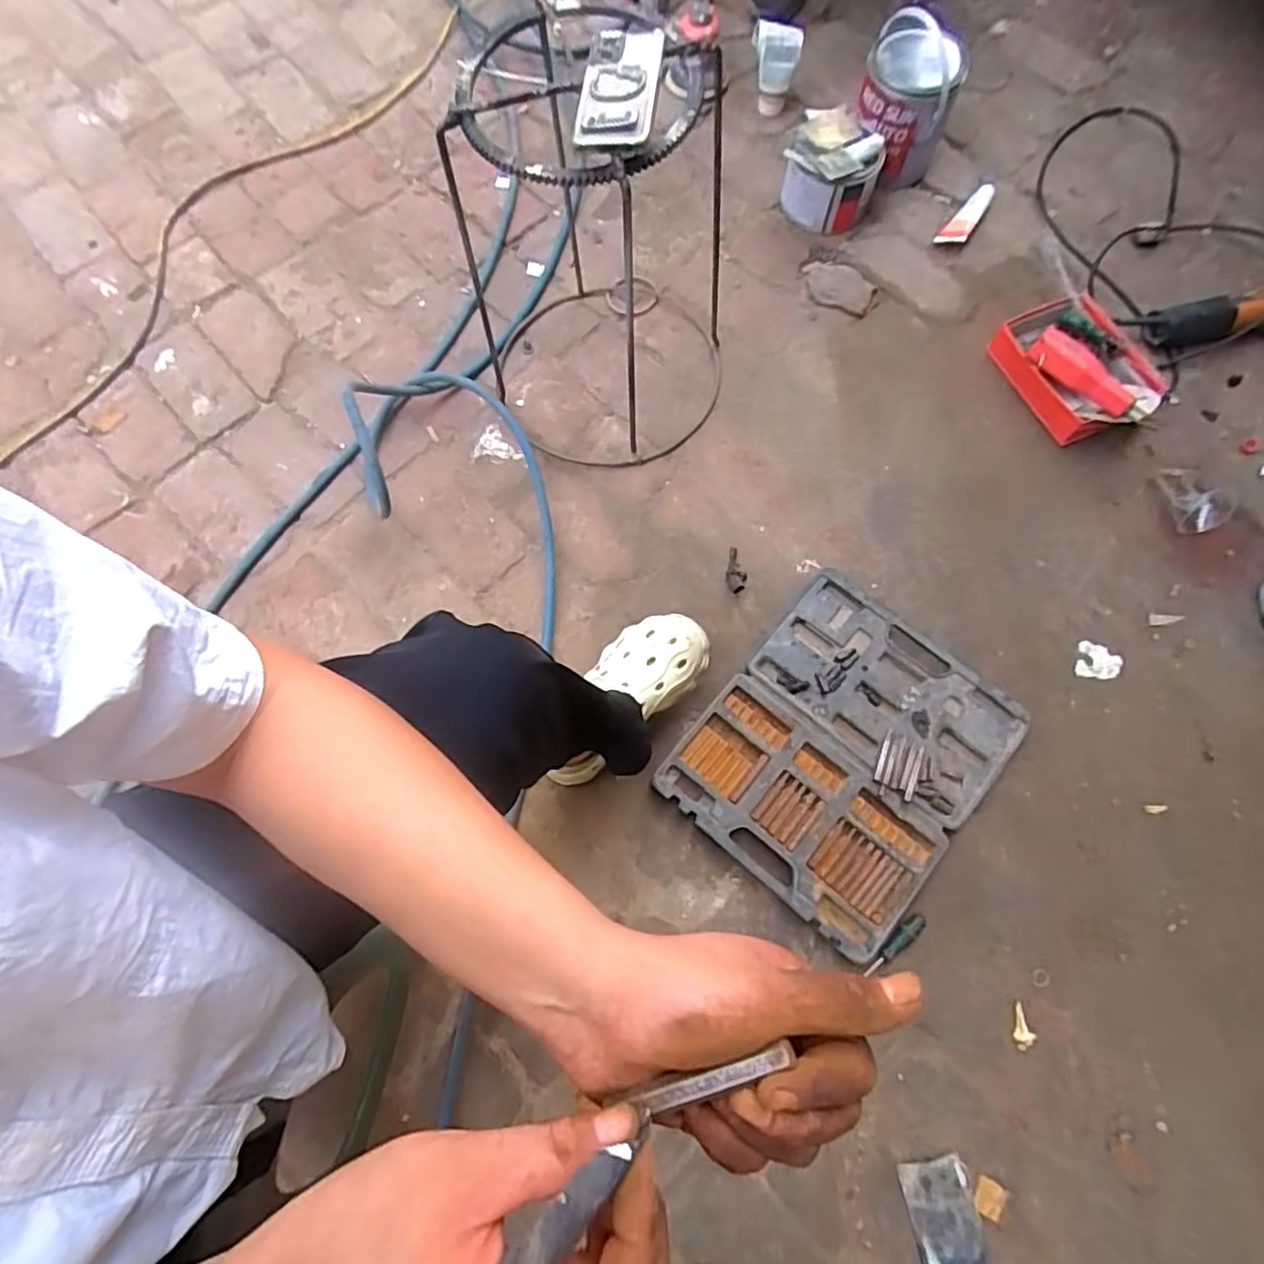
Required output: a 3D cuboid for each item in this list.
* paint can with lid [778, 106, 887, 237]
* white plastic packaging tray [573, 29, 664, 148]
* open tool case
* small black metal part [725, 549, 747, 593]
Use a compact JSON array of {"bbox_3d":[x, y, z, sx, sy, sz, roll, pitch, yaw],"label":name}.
[{"bbox_3d":[0.351,-0.804,1.113,0.151,0.109,0.169,24,75,9],"label":"paint can with lid"},{"bbox_3d":[-0.012,-0.532,0.620,0.074,0.027,0.153,5,73,2],"label":"white plastic packaging tray"},{"bbox_3d":[0.280,0.155,0.846,0.333,0.028,0.396,40,78,13],"label":"open tool case"},{"bbox_3d":[0.154,-0.089,0.931,0.030,0.016,0.067,11,73,6],"label":"small black metal part"}]

